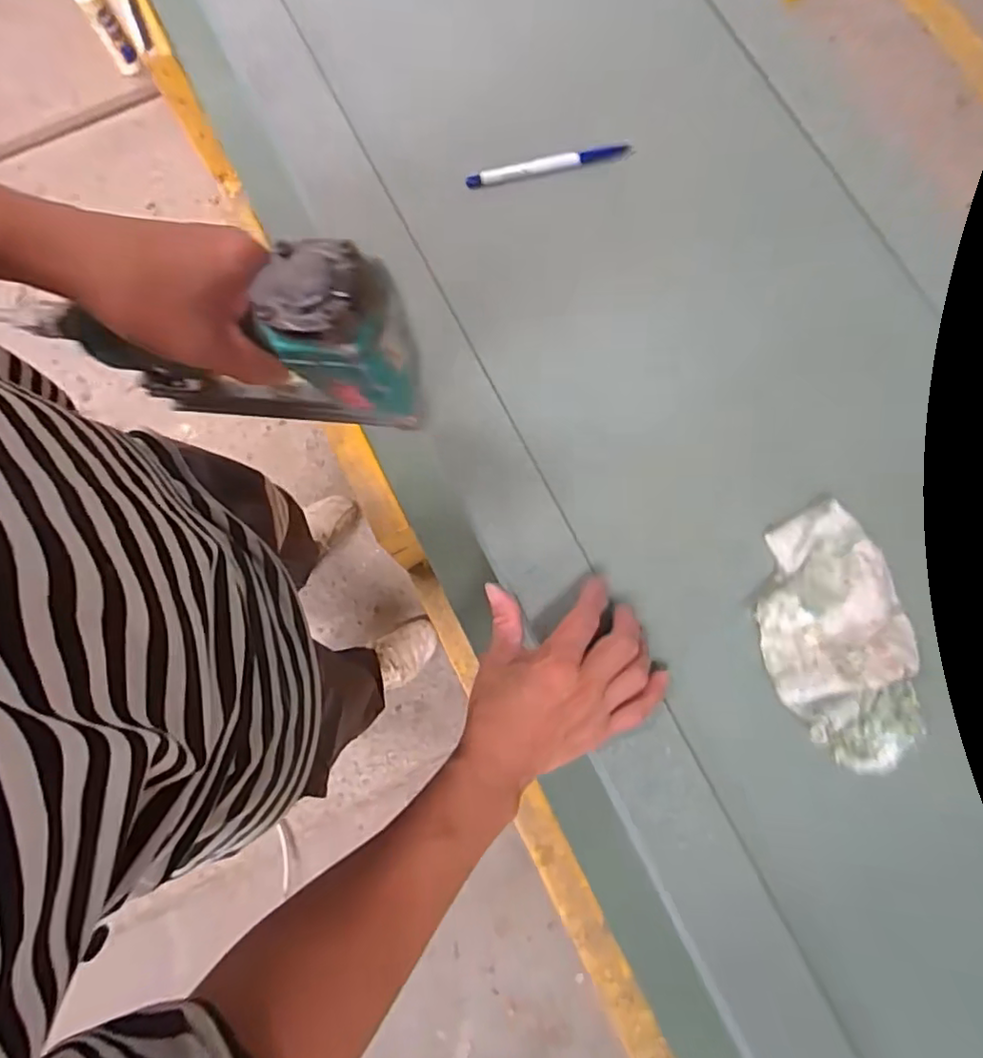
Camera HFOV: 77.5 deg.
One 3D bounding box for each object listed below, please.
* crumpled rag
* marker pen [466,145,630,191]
[{"bbox_3d":[0.245,0.076,0.430,0.099,0.040,0.188,-8,78,-2],"label":"crumpled rag"},{"bbox_3d":[0.051,-0.318,0.536,0.146,0.013,0.010,-12,78,-3],"label":"marker pen"}]

